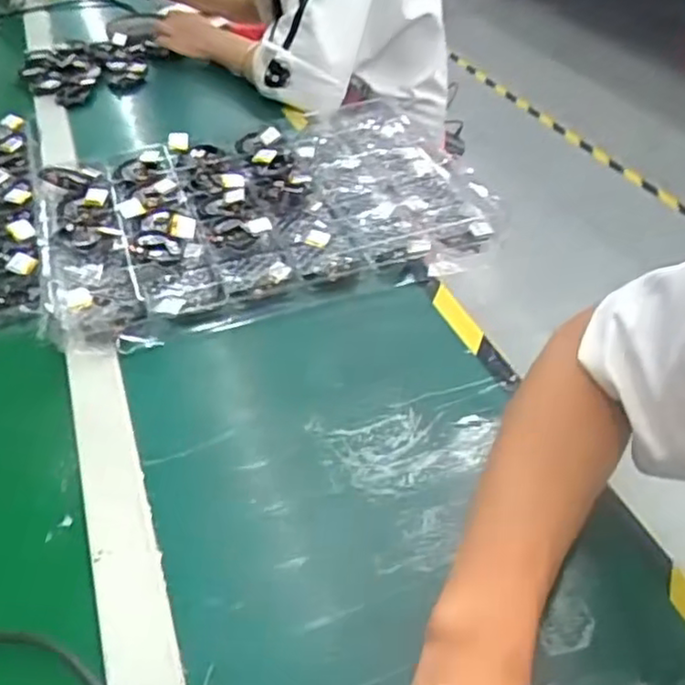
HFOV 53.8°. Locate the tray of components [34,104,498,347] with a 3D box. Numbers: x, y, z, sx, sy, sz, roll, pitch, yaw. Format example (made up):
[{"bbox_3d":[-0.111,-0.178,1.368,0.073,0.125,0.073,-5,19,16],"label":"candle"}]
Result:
[{"bbox_3d":[-0.084,-0.142,0.716,0.442,0.043,0.305,-14,44,-15],"label":"tray of components"}]

